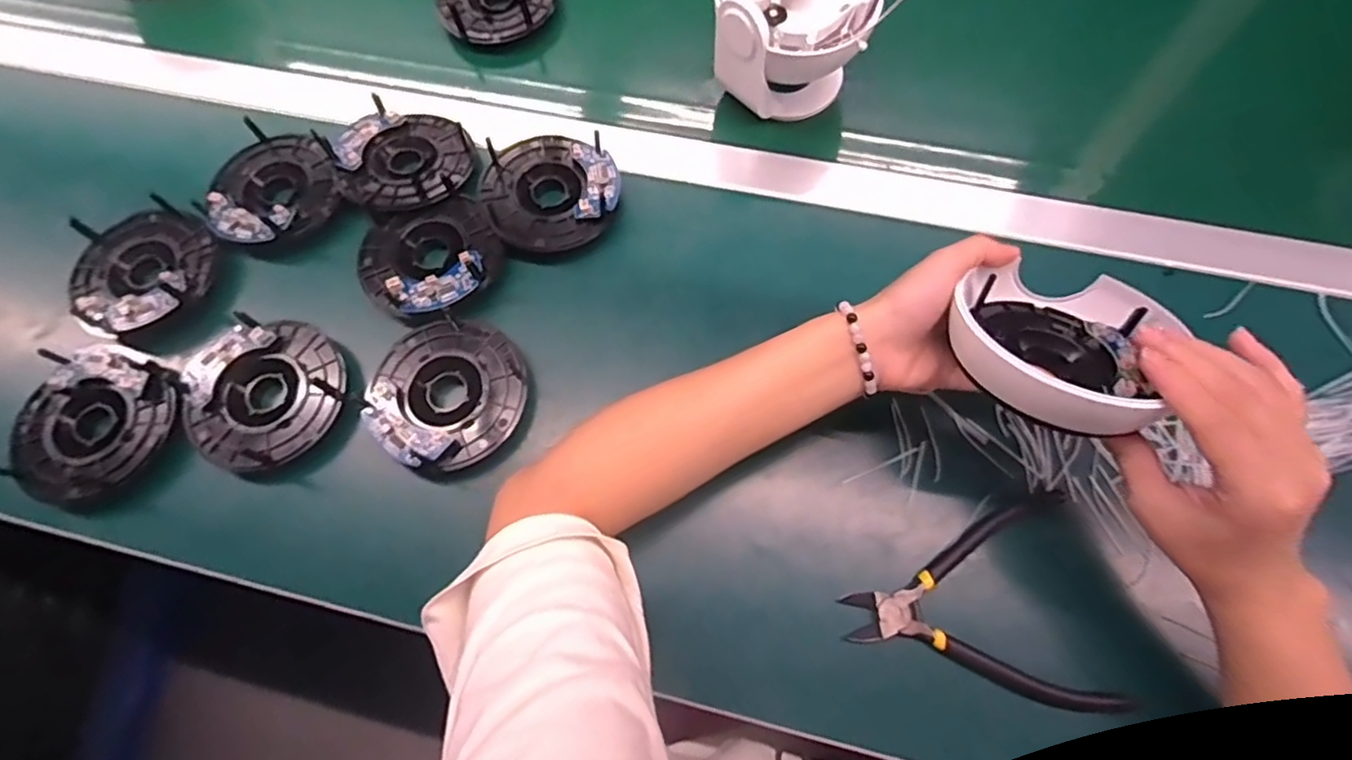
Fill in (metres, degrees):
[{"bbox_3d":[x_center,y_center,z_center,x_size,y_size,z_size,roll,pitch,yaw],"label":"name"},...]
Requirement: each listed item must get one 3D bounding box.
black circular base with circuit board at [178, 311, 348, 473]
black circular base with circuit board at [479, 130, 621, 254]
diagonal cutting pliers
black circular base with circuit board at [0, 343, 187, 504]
[{"bbox_3d":[-0.269,0.009,0.418,0.095,0.035,0.100,-1,69,3],"label":"black circular base with circuit board"},{"bbox_3d":[-0.091,-0.137,0.462,0.097,0.031,0.094,-1,69,3],"label":"black circular base with circuit board"},{"bbox_3d":[0.173,0.135,0.365,0.143,0.018,0.116,-10,69,-1],"label":"diagonal cutting pliers"},{"bbox_3d":[-0.379,0.027,0.407,0.099,0.022,0.102,-1,69,3],"label":"black circular base with circuit board"}]

